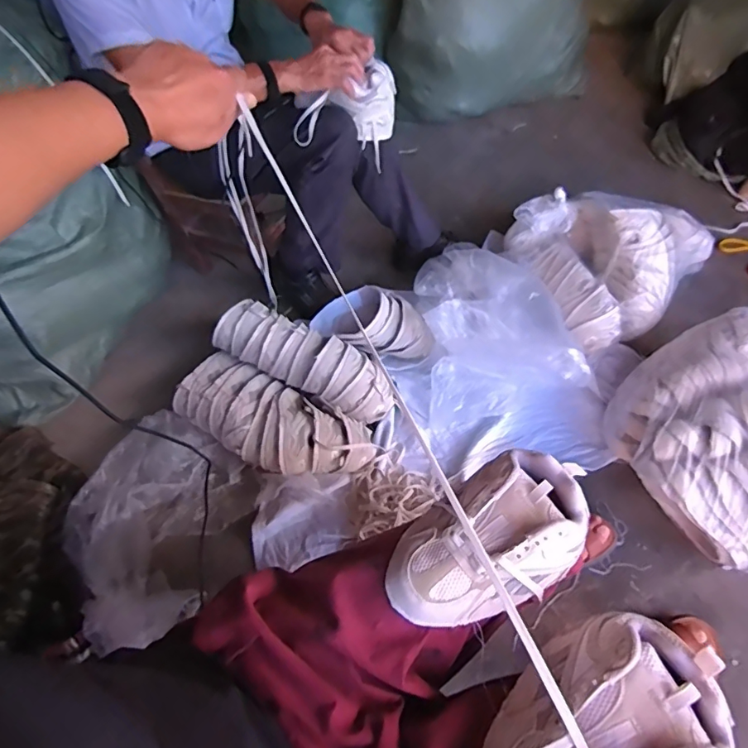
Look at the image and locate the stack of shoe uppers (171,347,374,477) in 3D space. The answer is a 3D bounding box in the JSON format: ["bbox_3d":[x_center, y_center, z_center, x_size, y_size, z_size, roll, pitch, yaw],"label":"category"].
[{"bbox_3d":[-0.222,0.094,1.033,0.441,0.082,0.190,23,61,18],"label":"stack of shoe uppers"}]

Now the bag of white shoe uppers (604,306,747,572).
[{"bbox_3d":[0.699,0.117,0.942,0.432,0.177,0.400,-35,61,-18],"label":"bag of white shoe uppers"}]

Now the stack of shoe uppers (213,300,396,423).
[{"bbox_3d":[-0.155,-0.029,1.084,0.417,0.115,0.122,23,61,18],"label":"stack of shoe uppers"}]

